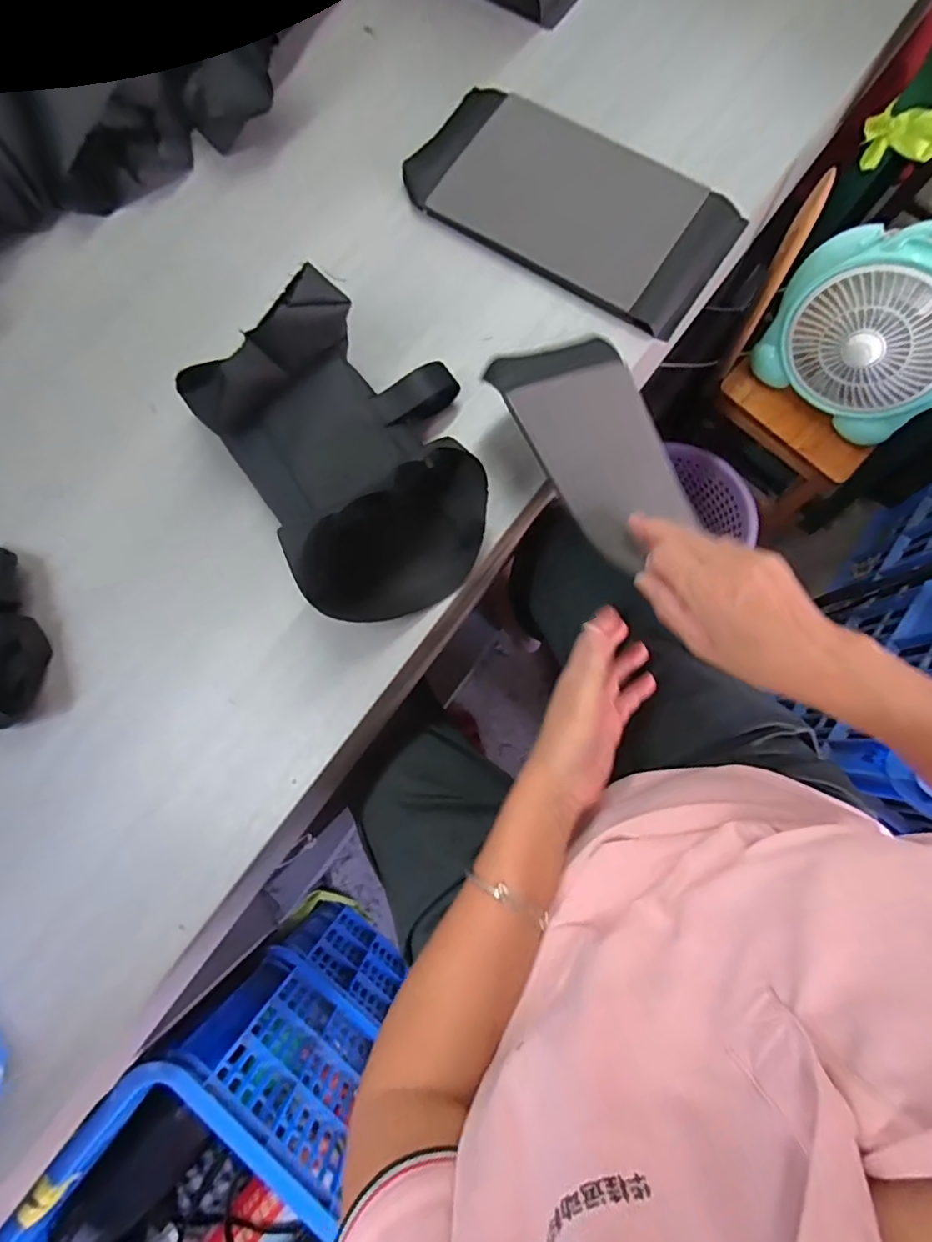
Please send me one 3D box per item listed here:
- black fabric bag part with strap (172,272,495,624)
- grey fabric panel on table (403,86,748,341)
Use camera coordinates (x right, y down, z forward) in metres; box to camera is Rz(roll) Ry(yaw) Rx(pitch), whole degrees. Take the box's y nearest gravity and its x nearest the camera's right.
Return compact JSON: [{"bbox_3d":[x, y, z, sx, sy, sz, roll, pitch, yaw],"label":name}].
[{"bbox_3d":[-0.077,-0.128,0.435,0.177,0.093,0.222,-32,80,-5],"label":"black fabric bag part with strap"},{"bbox_3d":[0.093,-0.388,0.522,0.297,0.020,0.153,32,81,7],"label":"grey fabric panel on table"}]

